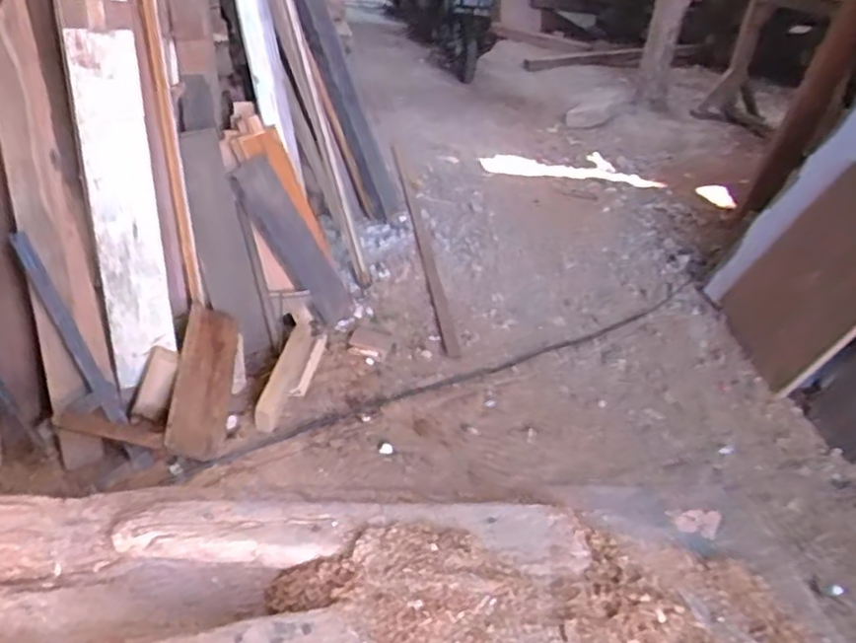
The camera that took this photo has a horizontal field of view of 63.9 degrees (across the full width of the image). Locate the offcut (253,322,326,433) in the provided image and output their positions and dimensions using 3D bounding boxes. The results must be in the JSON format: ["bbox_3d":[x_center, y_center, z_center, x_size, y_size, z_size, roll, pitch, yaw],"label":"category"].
[{"bbox_3d":[-0.314,0.116,1.608,0.083,0.053,0.397,6,29,1],"label":"offcut"}]

